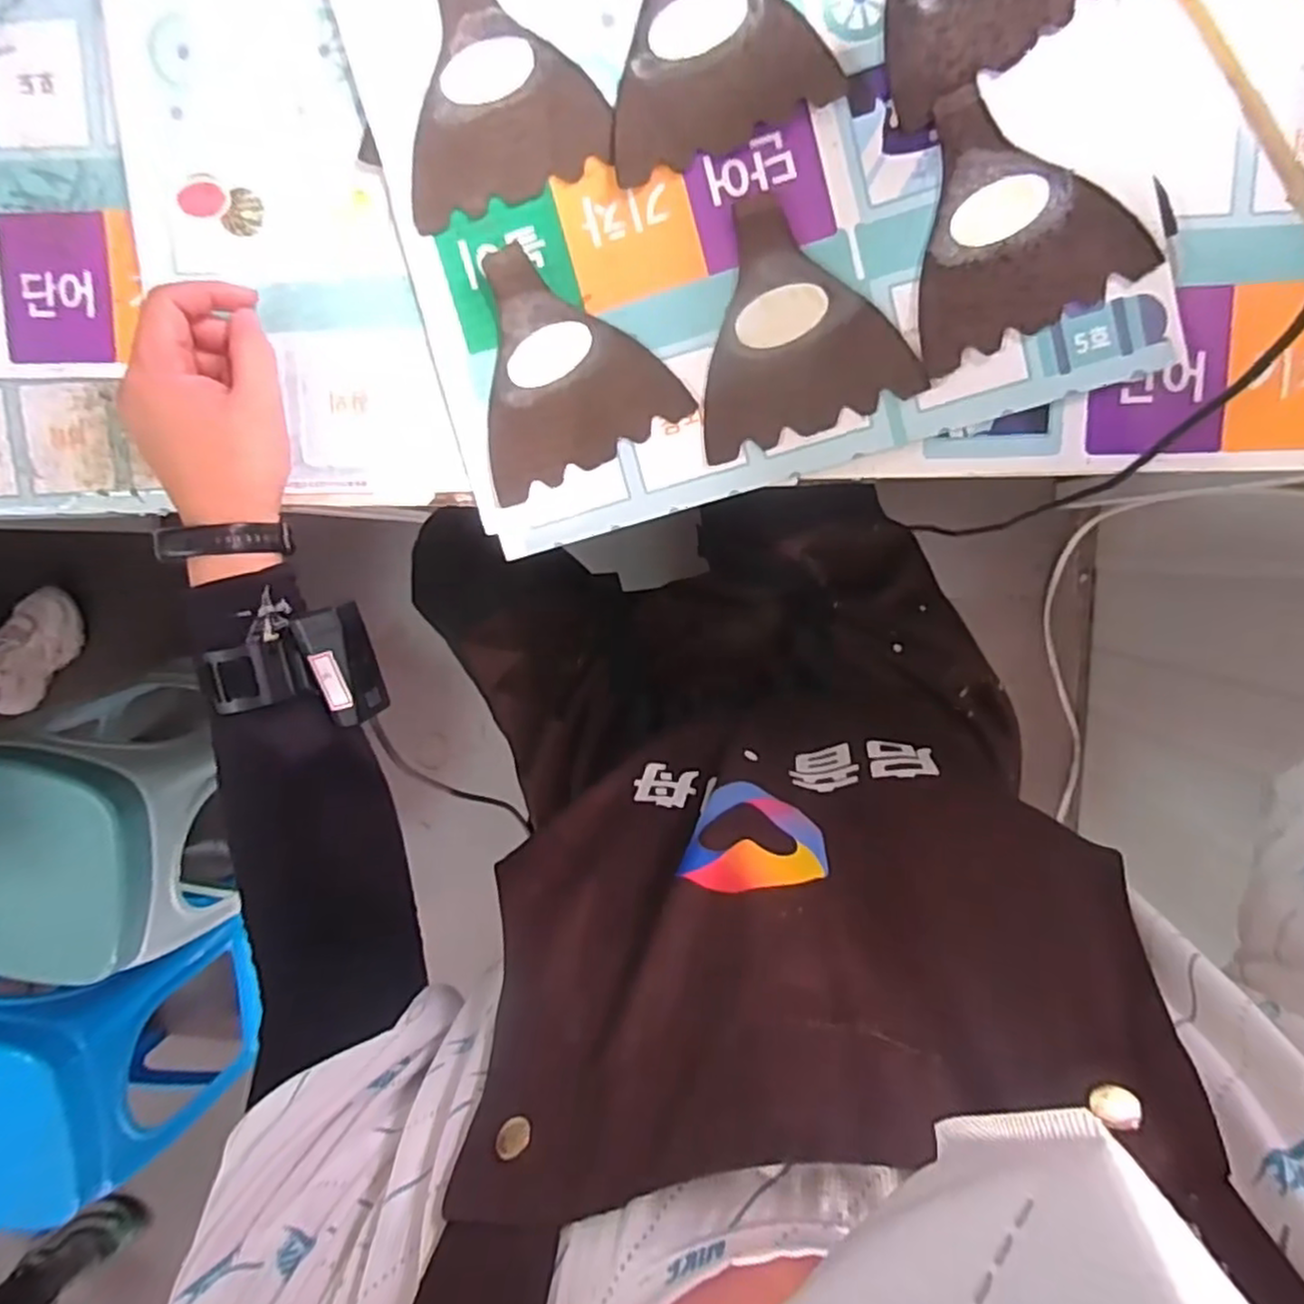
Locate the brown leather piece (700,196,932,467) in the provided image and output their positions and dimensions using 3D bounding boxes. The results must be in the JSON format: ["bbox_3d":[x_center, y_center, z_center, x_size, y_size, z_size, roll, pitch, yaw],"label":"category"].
[{"bbox_3d":[0.073,-0.181,0.387,0.116,0.004,0.121,-18,98,6],"label":"brown leather piece"}]

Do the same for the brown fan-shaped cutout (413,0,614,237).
[{"bbox_3d":[-0.089,-0.305,0.380,0.113,0.004,0.119,-16,98,6],"label":"brown fan-shaped cutout"}]

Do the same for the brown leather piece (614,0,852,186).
[{"bbox_3d":[0.023,-0.323,0.366,0.116,0.004,0.114,-18,99,10],"label":"brown leather piece"}]

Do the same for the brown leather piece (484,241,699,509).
[{"bbox_3d":[-0.055,-0.164,0.400,0.119,0.009,0.121,-23,97,7],"label":"brown leather piece"}]

